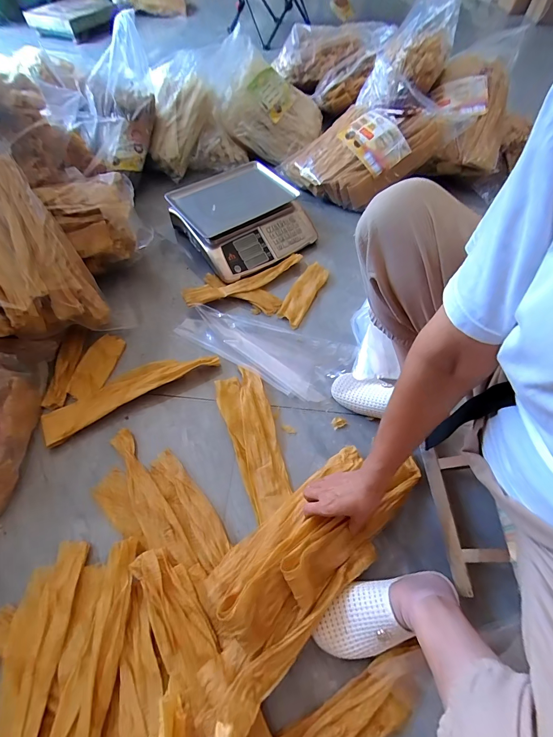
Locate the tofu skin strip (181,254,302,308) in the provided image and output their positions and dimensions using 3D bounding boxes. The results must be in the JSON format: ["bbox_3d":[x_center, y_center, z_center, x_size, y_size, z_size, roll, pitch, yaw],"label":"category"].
[{"bbox_3d":[-0.082,-0.246,0.889,0.356,0.027,0.065,-26,66,-19],"label":"tofu skin strip"}]

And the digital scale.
[{"bbox_3d":[-0.096,-0.447,0.974,0.343,0.104,0.336,-29,64,-17],"label":"digital scale"}]

